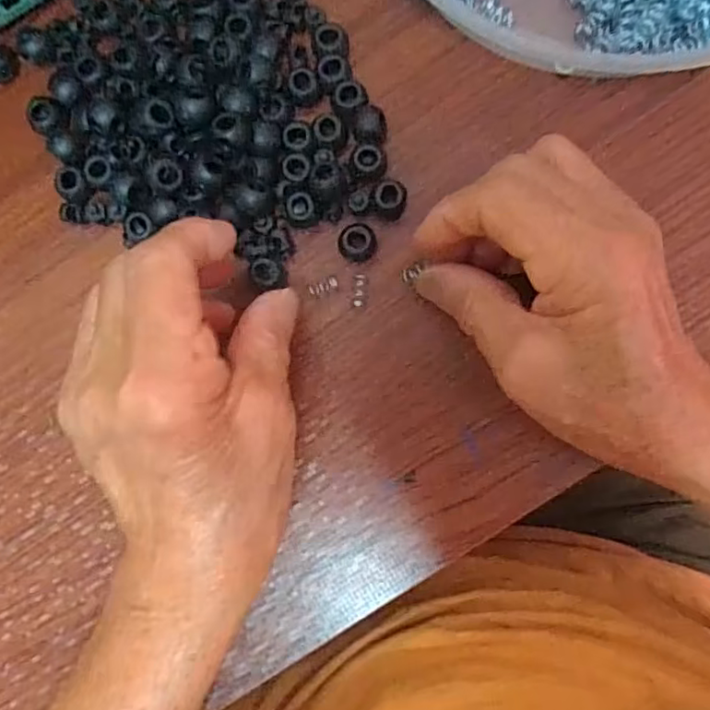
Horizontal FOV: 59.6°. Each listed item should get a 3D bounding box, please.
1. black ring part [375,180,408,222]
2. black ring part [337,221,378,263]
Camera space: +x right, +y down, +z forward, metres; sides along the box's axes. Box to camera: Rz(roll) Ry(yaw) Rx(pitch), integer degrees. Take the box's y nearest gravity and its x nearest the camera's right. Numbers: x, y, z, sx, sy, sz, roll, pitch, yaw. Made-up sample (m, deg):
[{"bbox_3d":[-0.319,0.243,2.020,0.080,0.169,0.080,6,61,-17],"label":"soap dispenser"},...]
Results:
[{"bbox_3d":[0.015,-0.064,0.256,0.013,0.013,0.013,0,87,3],"label":"black ring part"},{"bbox_3d":[0.001,-0.047,0.255,0.016,0.012,0.014,-24,86,2],"label":"black ring part"}]

